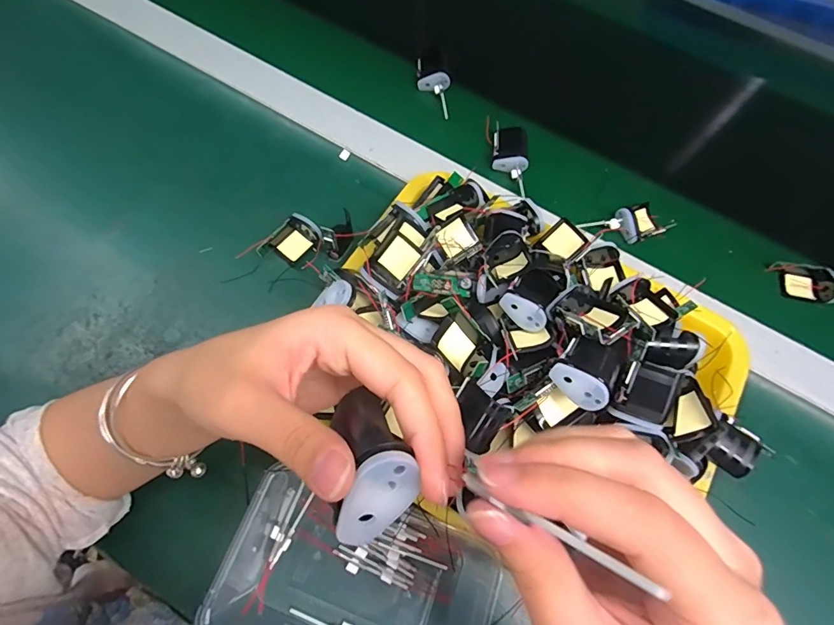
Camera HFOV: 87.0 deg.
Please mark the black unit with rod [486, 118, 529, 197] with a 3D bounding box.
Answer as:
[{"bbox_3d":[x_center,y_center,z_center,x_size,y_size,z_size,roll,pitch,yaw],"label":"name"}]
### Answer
[{"bbox_3d":[0.095,-0.163,0.458,0.038,0.019,0.081,-4,69,-4],"label":"black unit with rod"}]

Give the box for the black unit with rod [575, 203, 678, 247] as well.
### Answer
[{"bbox_3d":[0.210,-0.086,0.436,0.093,0.018,0.036,-20,71,-9],"label":"black unit with rod"}]

